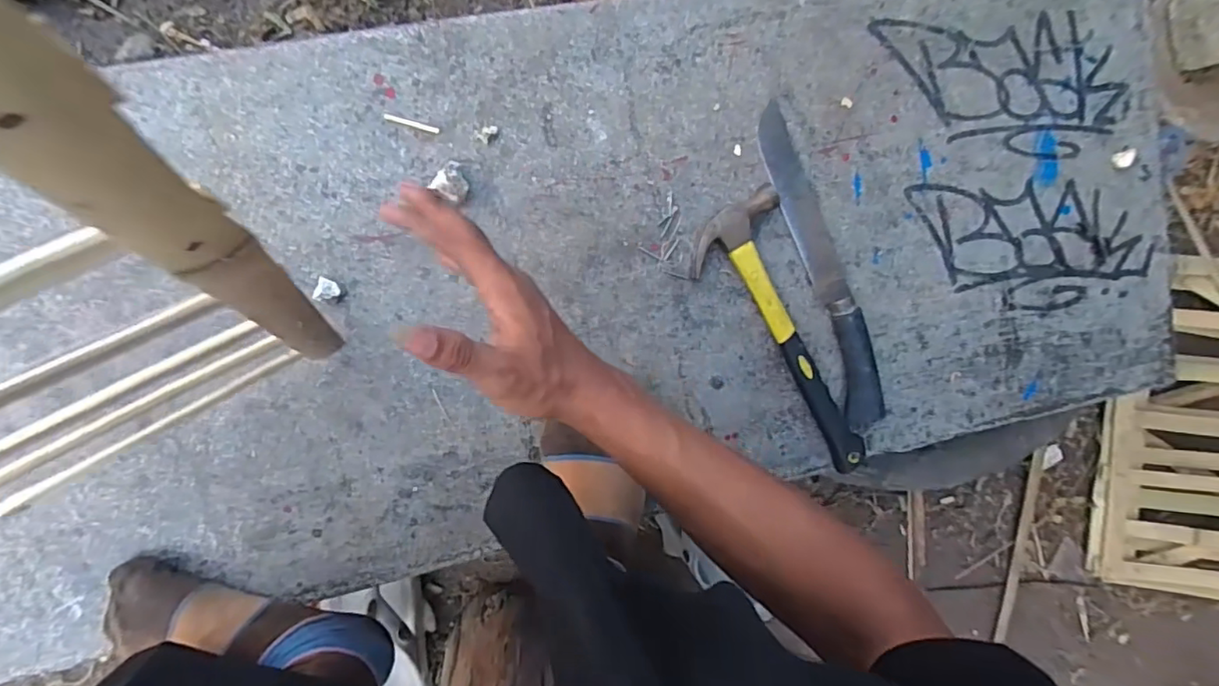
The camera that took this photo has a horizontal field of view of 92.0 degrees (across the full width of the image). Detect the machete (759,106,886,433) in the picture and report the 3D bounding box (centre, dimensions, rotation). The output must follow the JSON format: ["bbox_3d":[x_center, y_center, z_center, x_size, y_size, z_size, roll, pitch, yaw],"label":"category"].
[{"bbox_3d":[0.197,-0.065,0.534,0.040,0.022,0.302,-20,98,-6],"label":"machete"}]

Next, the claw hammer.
[{"bbox_3d":[0.152,0.002,0.535,0.089,0.022,0.265,-23,98,-5],"label":"claw hammer"}]

